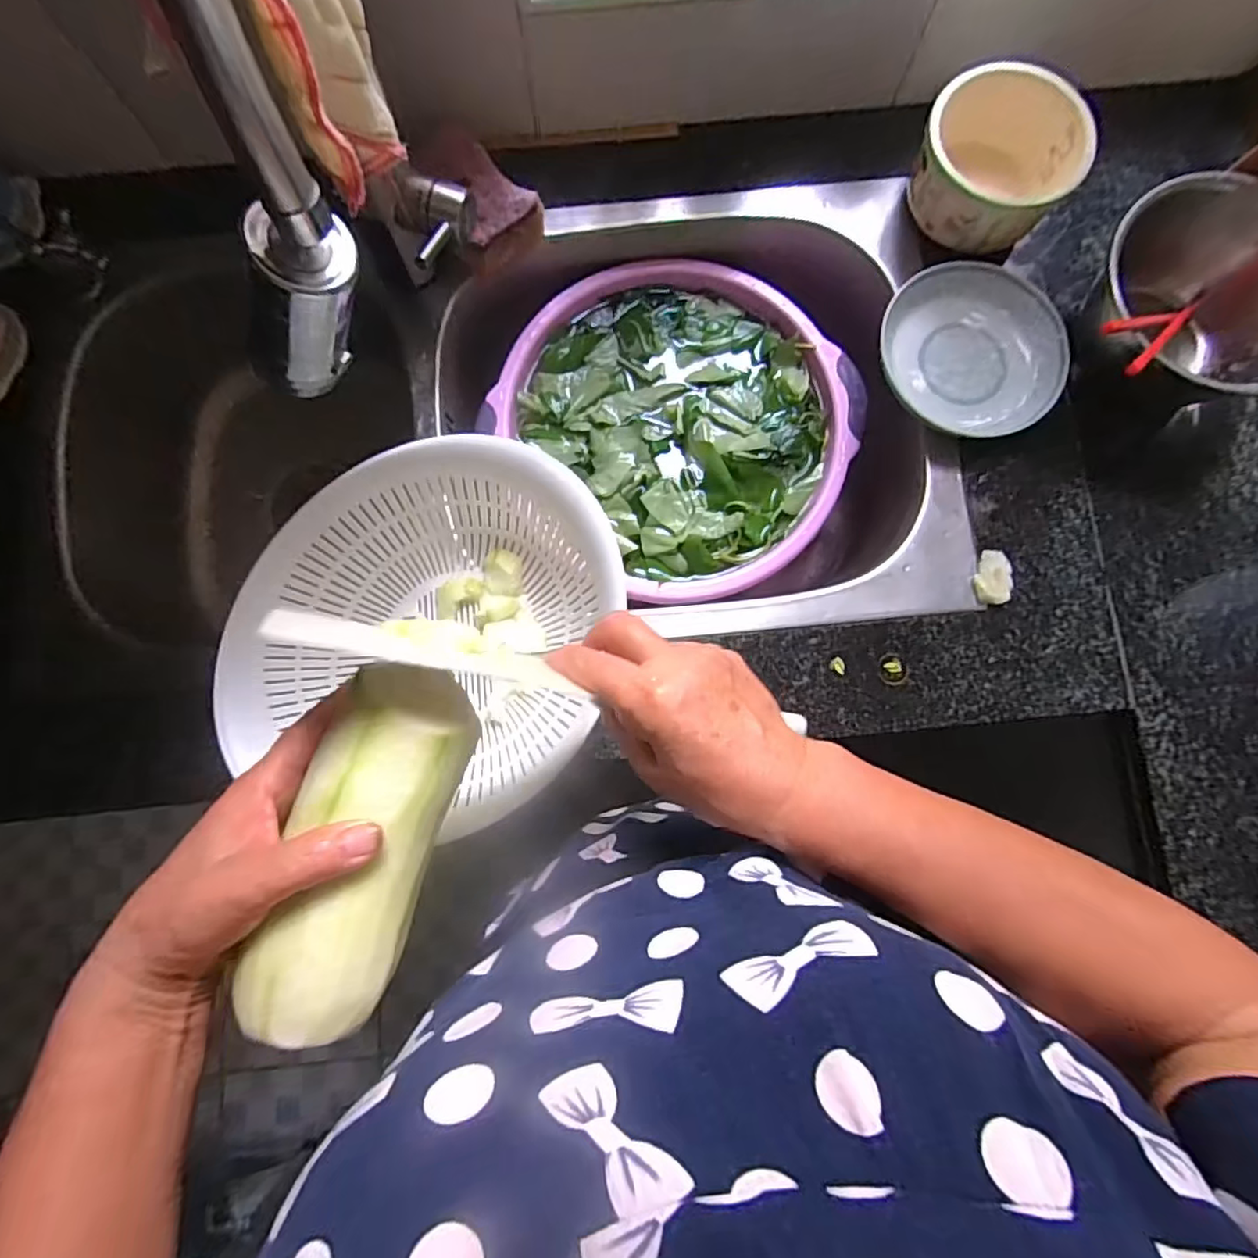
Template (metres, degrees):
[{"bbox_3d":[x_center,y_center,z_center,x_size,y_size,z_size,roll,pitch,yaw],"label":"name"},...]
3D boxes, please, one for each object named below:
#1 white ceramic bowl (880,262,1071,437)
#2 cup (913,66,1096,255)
[{"bbox_3d":[0.287,-0.232,0.521,0.131,0.023,0.150,-41,84,-5],"label":"white ceramic bowl"},{"bbox_3d":[0.303,-0.388,0.524,0.123,0.077,0.121,0,82,0],"label":"cup"}]

